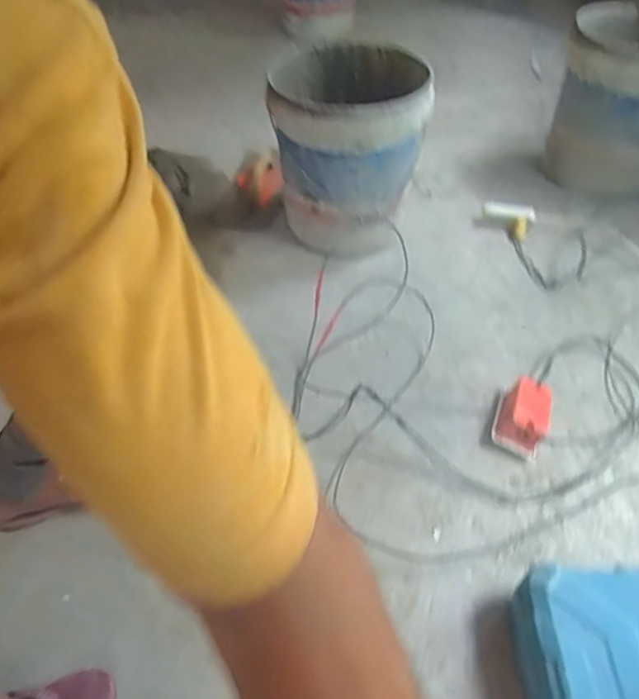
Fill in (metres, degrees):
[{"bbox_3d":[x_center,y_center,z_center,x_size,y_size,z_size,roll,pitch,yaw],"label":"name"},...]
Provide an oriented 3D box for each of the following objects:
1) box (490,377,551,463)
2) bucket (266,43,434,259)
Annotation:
[{"bbox_3d":[0.313,0.100,0.837,0.076,0.060,0.117,23,53,18],"label":"box"},{"bbox_3d":[0.057,-0.409,1.110,0.284,0.296,0.320,5,49,4],"label":"bucket"}]

